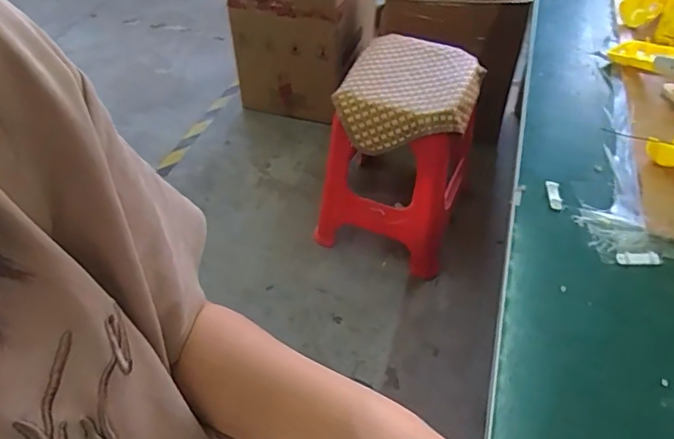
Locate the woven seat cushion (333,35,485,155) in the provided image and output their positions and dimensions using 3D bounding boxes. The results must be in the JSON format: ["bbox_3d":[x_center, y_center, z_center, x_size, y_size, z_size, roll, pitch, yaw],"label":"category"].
[{"bbox_3d":[0.168,-0.285,1.216,0.289,0.086,0.352,16,49,14],"label":"woven seat cushion"}]

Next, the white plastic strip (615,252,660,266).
[{"bbox_3d":[0.272,0.036,0.480,0.037,0.006,0.010,3,47,2],"label":"white plastic strip"}]

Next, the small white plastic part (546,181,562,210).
[{"bbox_3d":[0.218,-0.025,0.535,0.011,0.008,0.036,4,47,4],"label":"small white plastic part"}]

